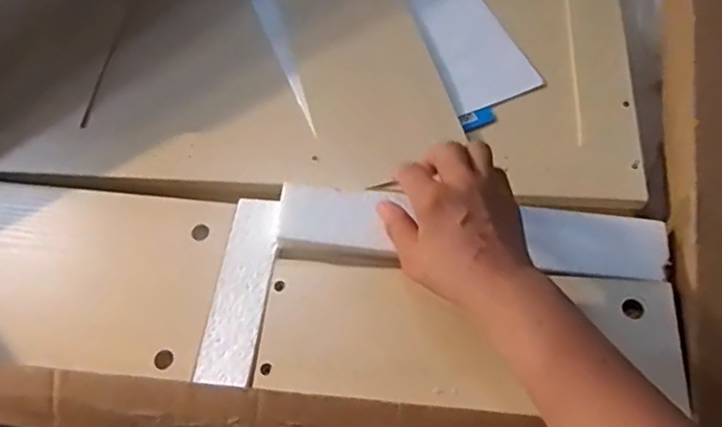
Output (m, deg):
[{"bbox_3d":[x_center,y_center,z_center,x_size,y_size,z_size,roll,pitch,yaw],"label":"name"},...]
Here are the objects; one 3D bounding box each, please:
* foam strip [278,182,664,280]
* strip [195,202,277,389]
[{"bbox_3d":[0.087,0.018,0.466,0.298,0.025,0.059,7,65,0],"label":"foam strip"},{"bbox_3d":[-0.092,0.057,0.464,0.040,0.012,0.148,6,63,6],"label":"strip"}]

